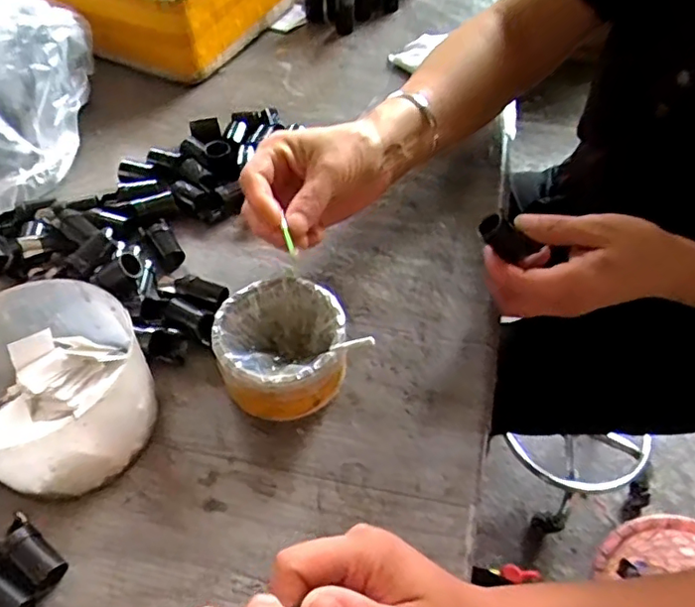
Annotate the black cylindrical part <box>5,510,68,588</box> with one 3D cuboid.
[{"bbox_3d":[-0.179,0.142,0.341,0.046,0.018,0.018,33,58,23],"label":"black cylindrical part"}]

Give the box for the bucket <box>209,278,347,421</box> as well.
[{"bbox_3d":[-0.045,0.032,0.412,0.083,0.050,0.086,0,52,-1],"label":"bucket"}]

